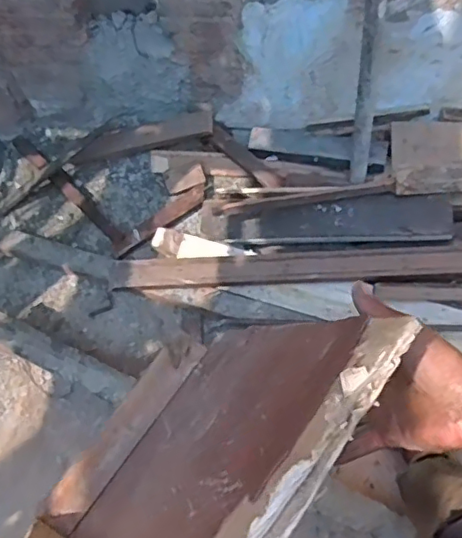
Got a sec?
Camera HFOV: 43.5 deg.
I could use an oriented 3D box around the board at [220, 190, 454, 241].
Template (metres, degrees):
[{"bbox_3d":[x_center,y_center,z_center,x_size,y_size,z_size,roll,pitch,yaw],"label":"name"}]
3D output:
[{"bbox_3d":[0.261,-0.122,1.430,0.535,0.035,0.122,-1,103,13],"label":"board"}]

